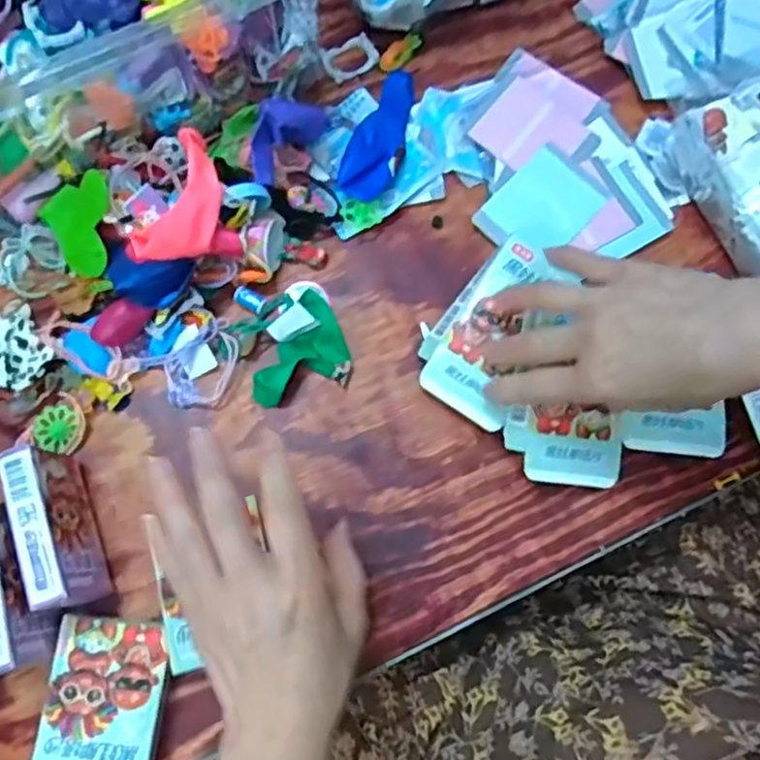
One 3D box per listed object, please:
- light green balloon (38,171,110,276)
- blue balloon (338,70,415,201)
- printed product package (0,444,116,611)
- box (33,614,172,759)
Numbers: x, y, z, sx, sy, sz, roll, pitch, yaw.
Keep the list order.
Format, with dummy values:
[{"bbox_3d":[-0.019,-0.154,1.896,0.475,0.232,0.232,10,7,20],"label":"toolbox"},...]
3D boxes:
[{"bbox_3d":[-0.201,-0.110,0.477,0.068,0.011,0.068,-34,81,31],"label":"light green balloon"},{"bbox_3d":[0.001,-0.189,0.528,0.036,0.018,0.119,16,75,5],"label":"blue balloon"},{"bbox_3d":[-0.195,0.090,0.422,0.027,0.064,0.093,-19,75,-4],"label":"printed product package"},{"bbox_3d":[-0.161,0.190,0.415,0.068,0.024,0.092,6,75,3],"label":"box"}]

